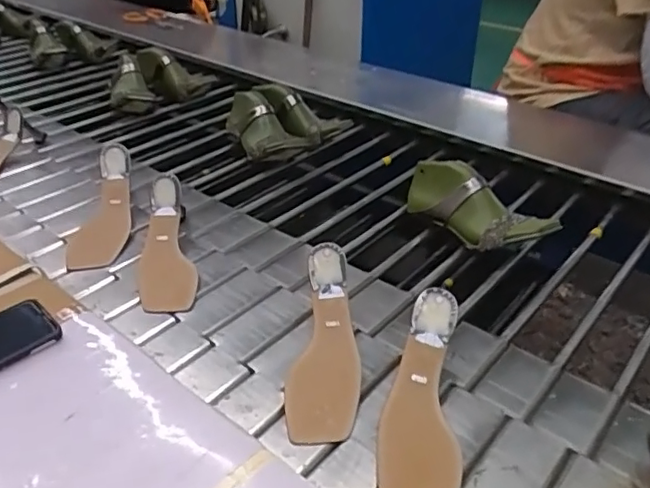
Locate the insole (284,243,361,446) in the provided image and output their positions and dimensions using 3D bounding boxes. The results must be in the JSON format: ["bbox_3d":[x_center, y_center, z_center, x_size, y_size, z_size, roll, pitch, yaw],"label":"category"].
[{"bbox_3d":[0.000,0.103,0.618,0.073,0.029,0.225,2,54,2],"label":"insole"}]

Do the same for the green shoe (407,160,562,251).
[{"bbox_3d":[0.211,-0.049,0.828,0.078,0.086,0.227,-29,45,-35],"label":"green shoe"}]

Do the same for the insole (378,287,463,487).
[{"bbox_3d":[0.095,0.149,0.553,0.071,0.022,0.226,6,56,8],"label":"insole"}]

